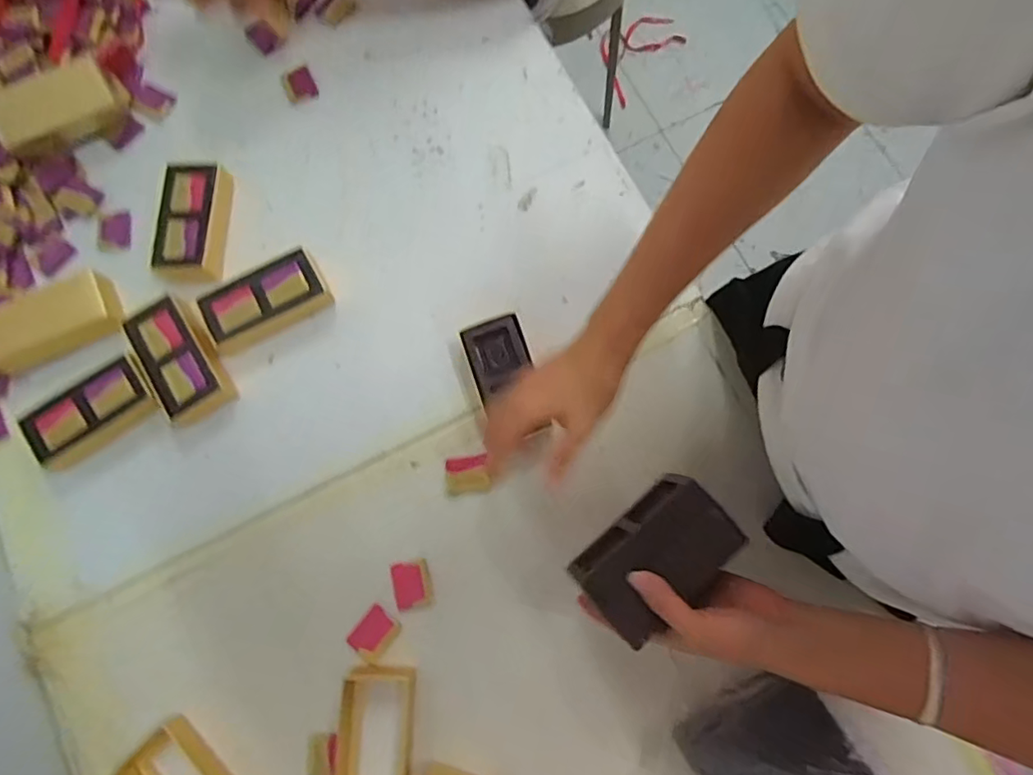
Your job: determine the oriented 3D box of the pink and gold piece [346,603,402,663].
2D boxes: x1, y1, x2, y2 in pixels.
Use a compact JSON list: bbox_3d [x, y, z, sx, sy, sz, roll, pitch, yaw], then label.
[{"bbox_3d":[-0.126,0.218,0.488,0.033,0.008,0.040,37,81,7],"label":"pink and gold piece"}]

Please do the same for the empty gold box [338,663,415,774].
[{"bbox_3d":[-0.120,0.297,0.457,0.059,0.031,0.119,2,79,0],"label":"empty gold box"}]

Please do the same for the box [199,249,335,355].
[{"bbox_3d":[-0.240,-0.084,0.530,0.113,0.027,0.059,-27,80,-5],"label":"box"}]

